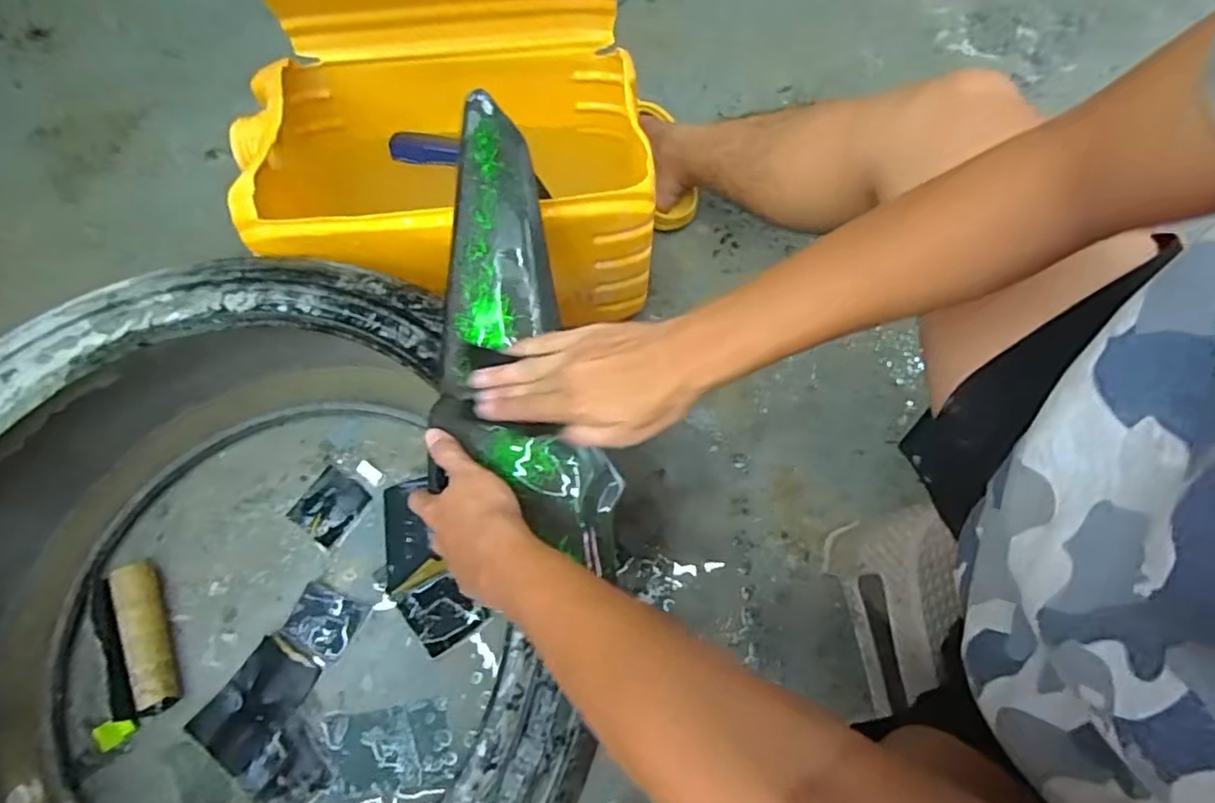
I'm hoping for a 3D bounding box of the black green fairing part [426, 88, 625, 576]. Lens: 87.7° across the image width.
[{"bbox_3d":[-0.084,-0.058,0.486,0.121,0.047,0.358,-13,80,-5],"label":"black green fairing part"}]

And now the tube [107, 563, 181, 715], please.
[{"bbox_3d":[-0.458,0.231,0.632,0.037,0.042,0.144,-25,69,-10],"label":"tube"}]

